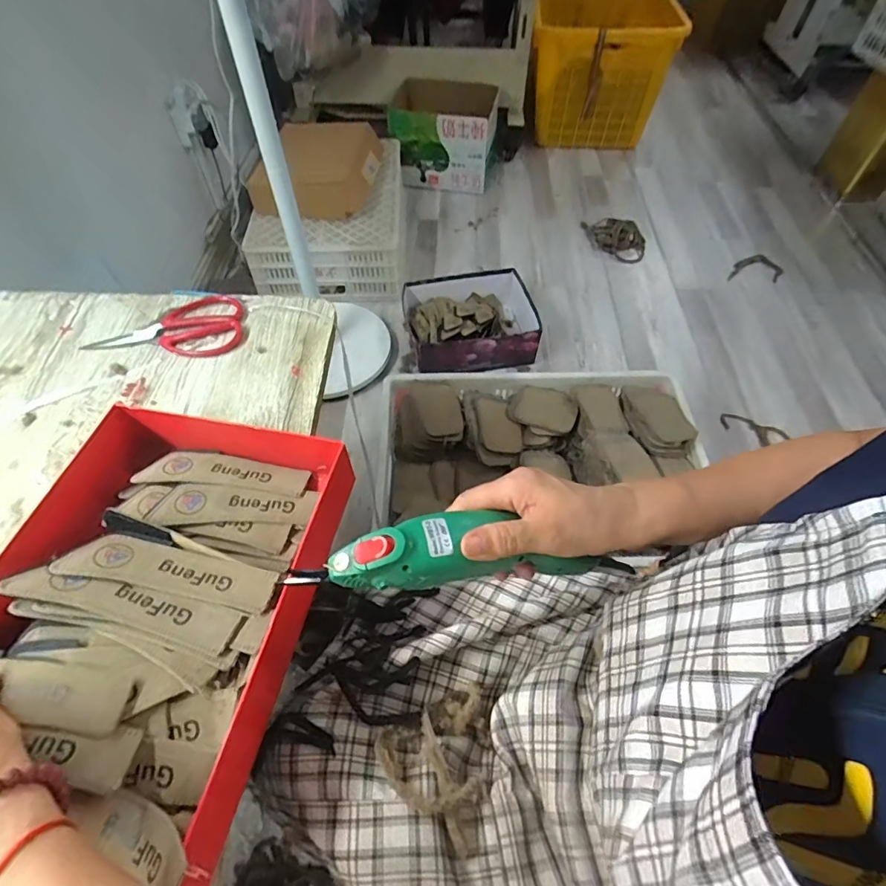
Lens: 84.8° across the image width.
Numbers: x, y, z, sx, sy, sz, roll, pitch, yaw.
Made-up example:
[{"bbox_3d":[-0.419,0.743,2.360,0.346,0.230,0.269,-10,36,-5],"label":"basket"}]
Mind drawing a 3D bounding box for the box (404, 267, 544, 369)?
[{"bbox_3d":[0.075,-0.314,1.273,0.346,0.126,0.277,-5,56,-2],"label":"box"}]

